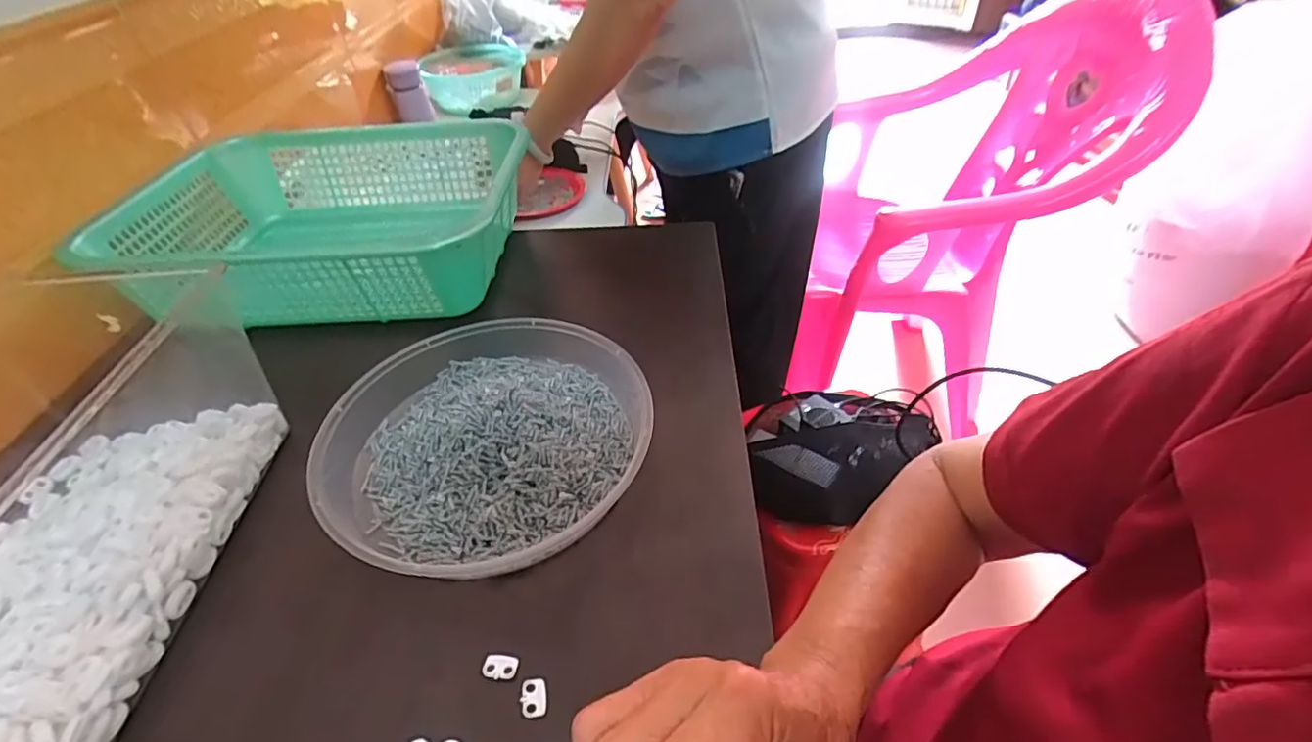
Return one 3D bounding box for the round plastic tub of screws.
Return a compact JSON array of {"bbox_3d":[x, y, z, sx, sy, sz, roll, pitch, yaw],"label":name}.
[{"bbox_3d":[-0.126,0.040,0.432,0.226,0.041,0.225,-2,43,2],"label":"round plastic tub of screws"}]

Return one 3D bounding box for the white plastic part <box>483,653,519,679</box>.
[{"bbox_3d":[-0.087,0.164,0.329,0.019,0.004,0.012,4,43,9],"label":"white plastic part"}]

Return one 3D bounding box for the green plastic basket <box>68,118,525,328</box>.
[{"bbox_3d":[-0.340,-0.157,0.620,0.353,0.096,0.298,-5,42,-2],"label":"green plastic basket"}]

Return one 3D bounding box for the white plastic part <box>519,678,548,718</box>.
[{"bbox_3d":[-0.066,0.174,0.316,0.014,0.004,0.019,-10,43,-5],"label":"white plastic part"}]

